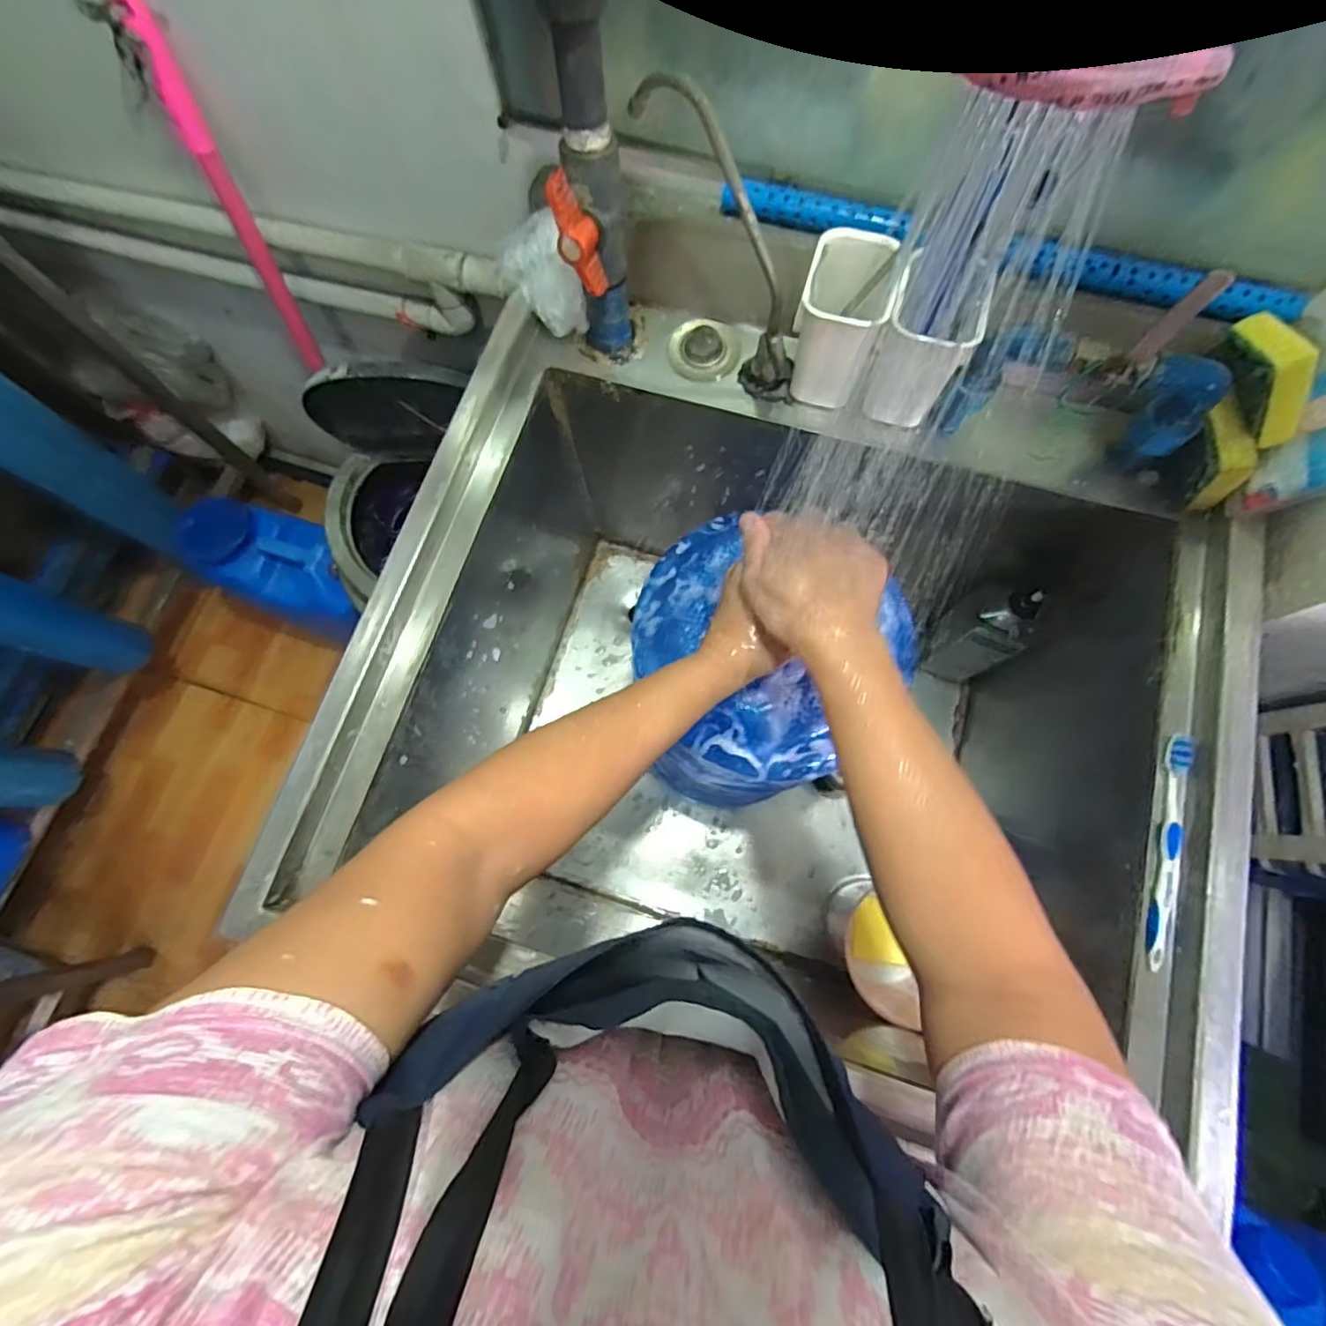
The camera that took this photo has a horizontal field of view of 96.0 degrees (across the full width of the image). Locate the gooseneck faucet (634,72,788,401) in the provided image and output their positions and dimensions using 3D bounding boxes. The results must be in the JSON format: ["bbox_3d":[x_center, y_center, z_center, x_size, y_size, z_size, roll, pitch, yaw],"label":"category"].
[{"bbox_3d":[0.054,-0.336,0.501,0.038,0.255,0.079,-49,48,-10],"label":"gooseneck faucet"}]

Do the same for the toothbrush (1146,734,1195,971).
[{"bbox_3d":[0.385,0.140,0.452,0.013,0.011,0.175,16,76,6],"label":"toothbrush"}]

